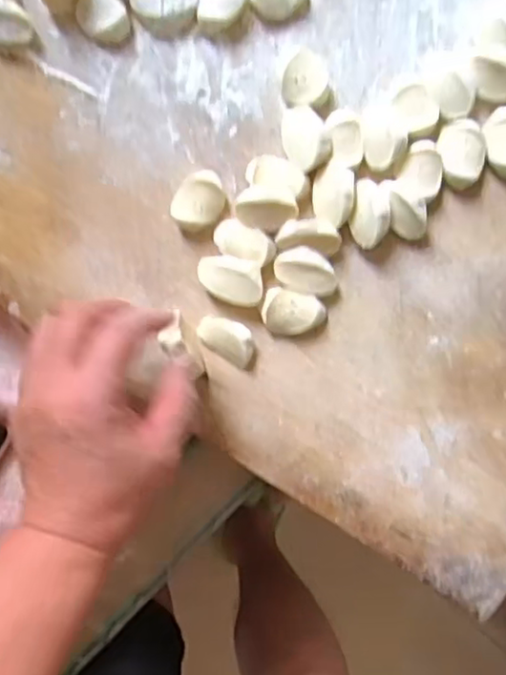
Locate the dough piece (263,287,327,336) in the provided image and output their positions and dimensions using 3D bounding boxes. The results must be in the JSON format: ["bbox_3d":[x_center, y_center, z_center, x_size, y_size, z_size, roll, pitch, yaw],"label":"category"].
[{"bbox_3d":[0.024,-0.014,0.394,0.037,0.013,0.027,14,98,-7],"label":"dough piece"}]

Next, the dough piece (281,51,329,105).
[{"bbox_3d":[0.030,-0.147,0.378,0.024,0.014,0.030,20,97,-8],"label":"dough piece"}]

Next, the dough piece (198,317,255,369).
[{"bbox_3d":[-0.015,0.000,0.397,0.036,0.011,0.024,28,96,-8],"label":"dough piece"}]

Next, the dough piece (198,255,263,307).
[{"bbox_3d":[-0.013,-0.035,0.392,0.039,0.013,0.026,14,98,-7],"label":"dough piece"}]

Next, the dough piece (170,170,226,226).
[{"bbox_3d":[-0.031,-0.081,0.389,0.027,0.011,0.034,31,95,-9],"label":"dough piece"}]

